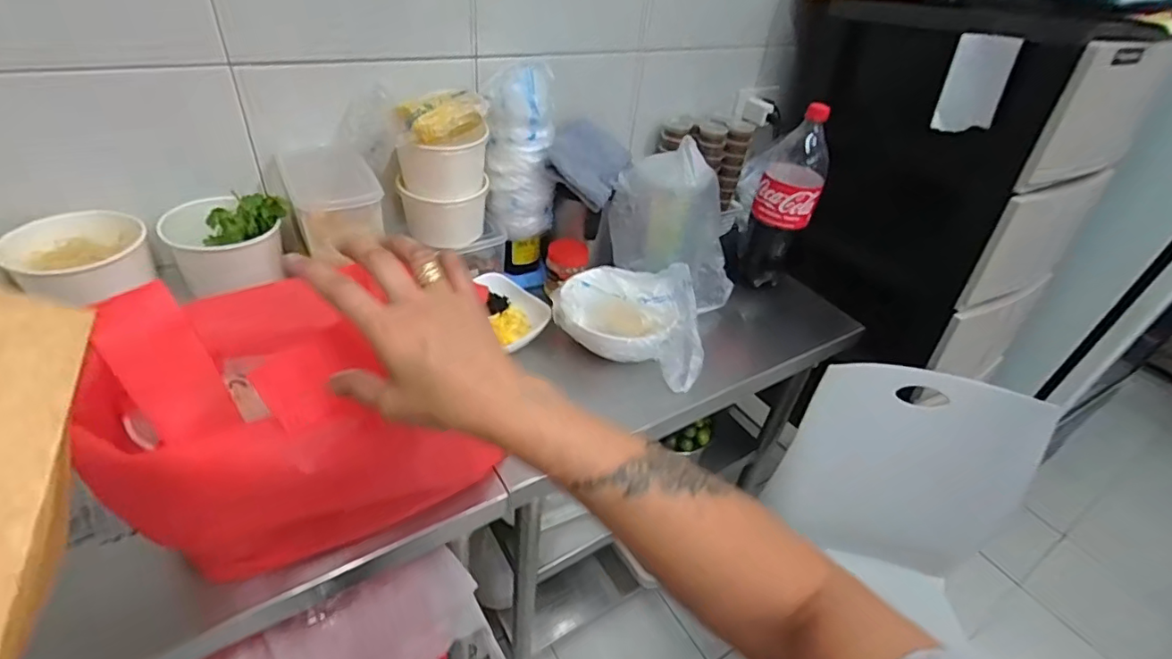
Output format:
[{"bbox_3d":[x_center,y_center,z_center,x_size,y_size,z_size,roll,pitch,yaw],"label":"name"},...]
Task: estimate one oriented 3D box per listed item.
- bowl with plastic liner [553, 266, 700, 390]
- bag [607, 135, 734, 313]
[{"bbox_3d":[0.064,-0.019,0.784,0.211,0.086,0.163,10,39,3],"label":"bowl with plastic liner"},{"bbox_3d":[0.142,-0.151,0.817,0.206,0.237,0.063,6,39,-3],"label":"bag"}]

